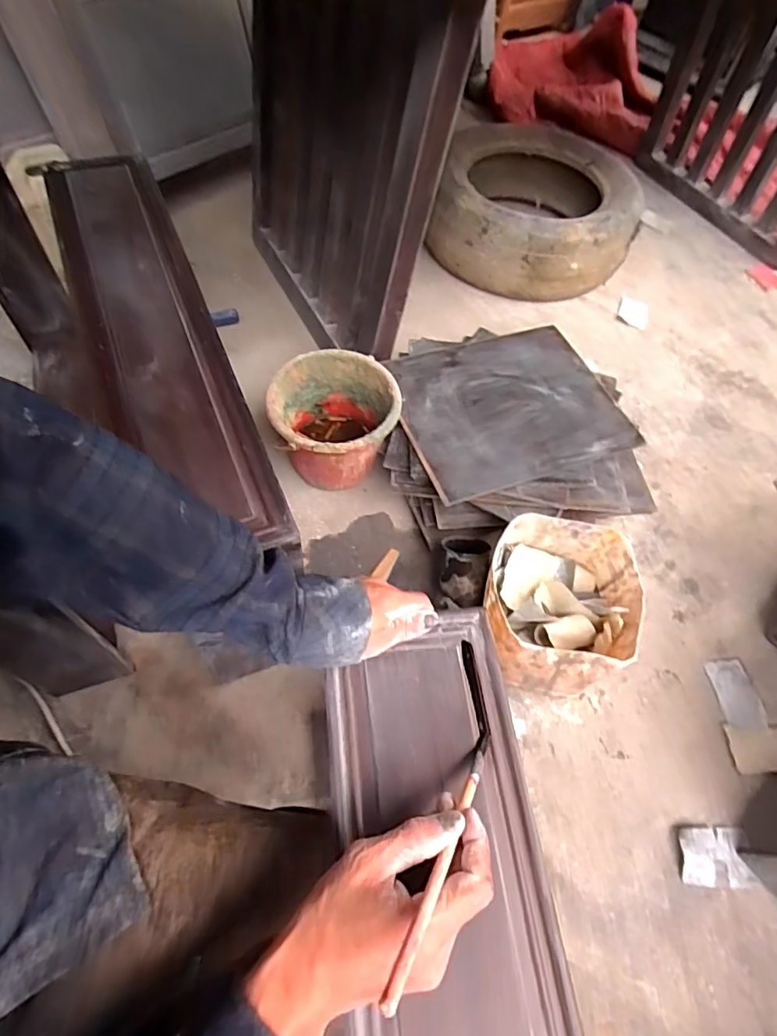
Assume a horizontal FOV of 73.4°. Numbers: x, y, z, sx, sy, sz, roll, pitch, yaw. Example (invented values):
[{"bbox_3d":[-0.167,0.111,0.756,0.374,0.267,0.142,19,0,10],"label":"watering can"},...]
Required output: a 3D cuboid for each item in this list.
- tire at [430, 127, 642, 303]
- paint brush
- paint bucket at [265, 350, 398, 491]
[{"bbox_3d":[0.378,-0.783,1.322,0.462,0.184,0.477,14,59,3],"label":"tire"},{"bbox_3d":[0.041,0.204,0.335,0.009,0.005,0.217,29,22,14],"label":"paint brush"},{"bbox_3d":[-0.091,-0.163,0.925,0.213,0.152,0.215,9,59,-1],"label":"paint bucket"}]

